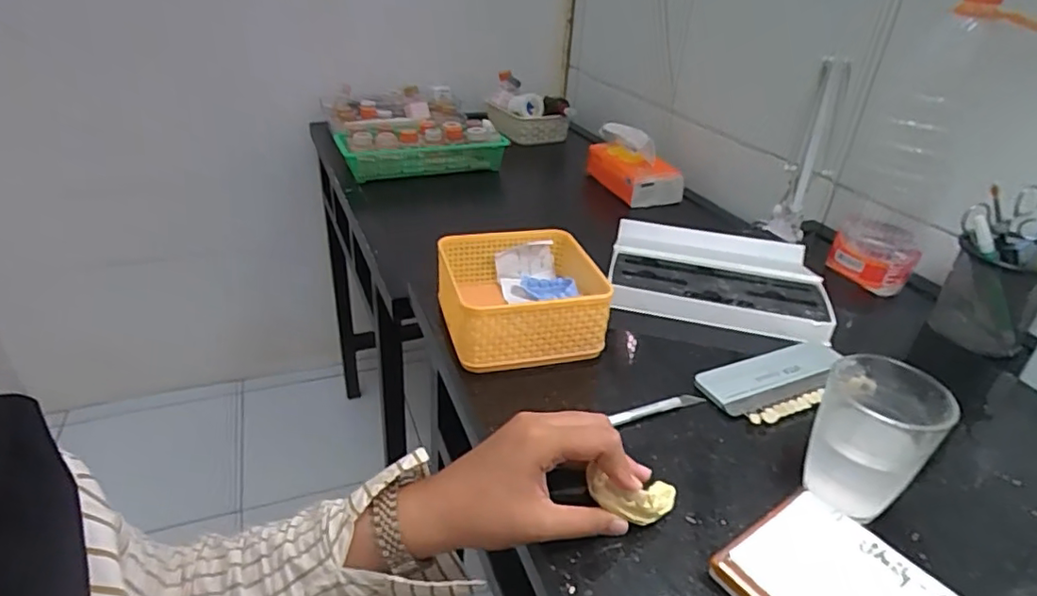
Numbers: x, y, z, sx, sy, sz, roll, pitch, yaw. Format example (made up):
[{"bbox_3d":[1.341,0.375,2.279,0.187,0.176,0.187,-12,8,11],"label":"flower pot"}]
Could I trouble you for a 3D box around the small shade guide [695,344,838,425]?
[{"bbox_3d":[0.220,0.071,0.500,0.141,0.015,0.066,-11,32,-25],"label":"small shade guide"}]

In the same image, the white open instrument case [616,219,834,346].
[{"bbox_3d":[0.213,-0.031,0.650,0.212,0.027,0.201,10,29,11],"label":"white open instrument case"}]

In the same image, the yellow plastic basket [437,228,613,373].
[{"bbox_3d":[0.003,0.002,0.542,0.138,0.075,0.133,-3,29,-14],"label":"yellow plastic basket"}]

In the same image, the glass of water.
[{"bbox_3d":[0.223,0.087,0.377,0.063,0.081,0.060,23,34,31],"label":"glass of water"}]

